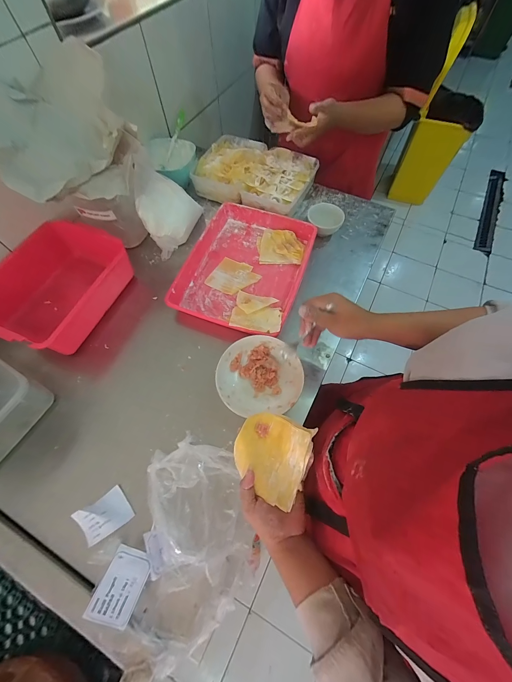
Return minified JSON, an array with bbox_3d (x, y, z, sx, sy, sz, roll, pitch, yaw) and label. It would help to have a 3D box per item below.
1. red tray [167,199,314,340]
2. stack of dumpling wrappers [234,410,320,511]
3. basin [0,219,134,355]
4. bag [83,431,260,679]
[{"bbox_3d":[-0.023,-0.186,0.662,0.271,0.050,0.355,18,66,7],"label":"red tray"},{"bbox_3d":[0.026,0.177,0.411,0.117,0.035,0.117,21,67,9],"label":"stack of dumpling wrappers"},{"bbox_3d":[-0.449,-0.130,0.605,0.220,0.098,0.302,22,67,9],"label":"basin"},{"bbox_3d":[-0.115,0.320,0.416,0.221,0.074,0.279,25,67,10],"label":"bag"}]

